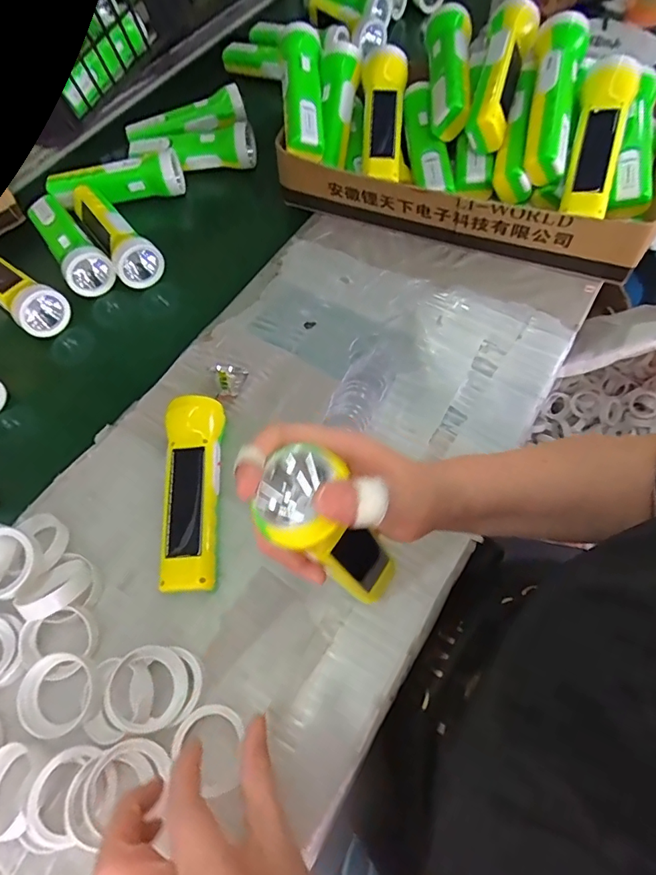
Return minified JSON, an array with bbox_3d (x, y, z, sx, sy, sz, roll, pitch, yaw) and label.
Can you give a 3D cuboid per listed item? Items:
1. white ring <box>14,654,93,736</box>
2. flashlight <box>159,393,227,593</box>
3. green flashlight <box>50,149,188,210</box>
[{"bbox_3d":[-0.197,0.187,0.354,0.048,0.024,0.051,-1,62,3],"label":"white ring"},{"bbox_3d":[-0.111,0.045,0.409,0.048,0.045,0.162,-5,64,-1],"label":"flashlight"},{"bbox_3d":[-0.249,-0.302,0.568,0.151,0.046,0.044,-11,64,-4],"label":"green flashlight"}]

